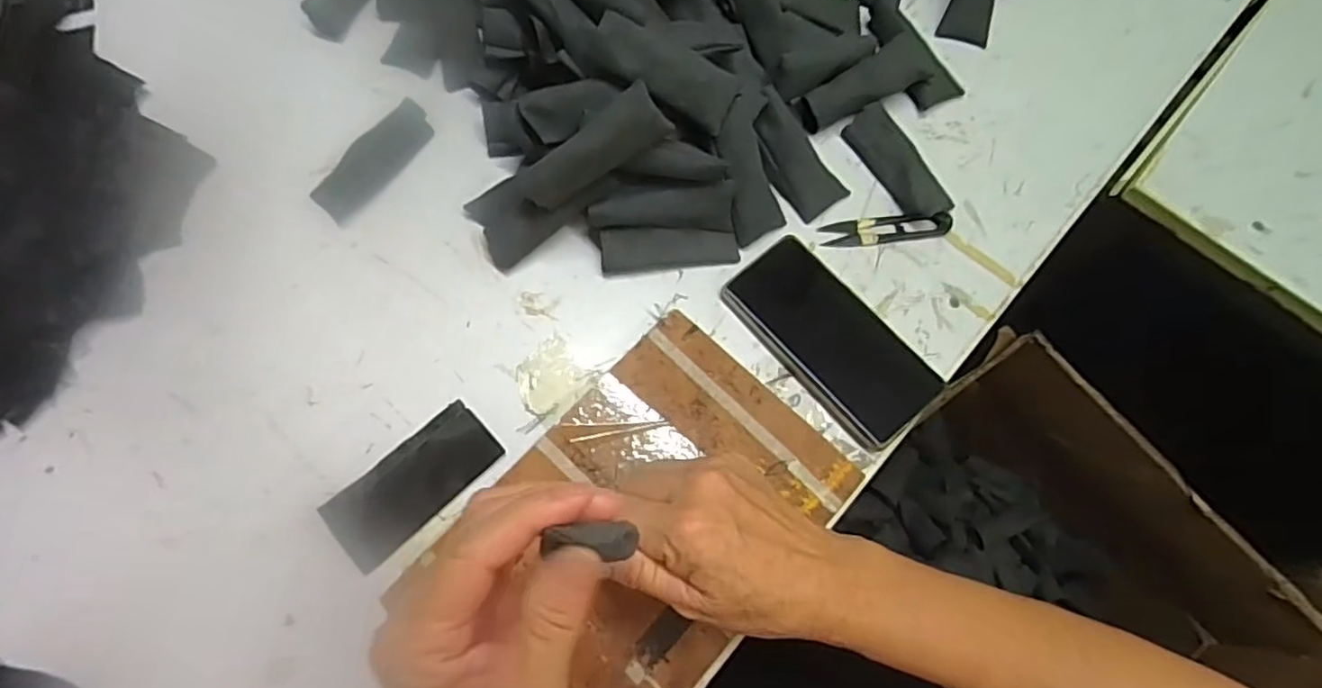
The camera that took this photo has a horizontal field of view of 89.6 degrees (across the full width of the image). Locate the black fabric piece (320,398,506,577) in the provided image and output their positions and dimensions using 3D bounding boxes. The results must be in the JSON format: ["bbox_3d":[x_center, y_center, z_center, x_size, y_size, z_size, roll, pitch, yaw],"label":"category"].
[{"bbox_3d":[-0.164,0.092,0.444,0.112,0.006,0.054,-41,76,-14],"label":"black fabric piece"}]

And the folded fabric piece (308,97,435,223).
[{"bbox_3d":[-0.220,-0.141,0.516,0.037,0.020,0.105,42,89,14],"label":"folded fabric piece"}]

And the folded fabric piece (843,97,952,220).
[{"bbox_3d":[0.187,-0.143,0.520,0.037,0.025,0.105,-27,73,-10],"label":"folded fabric piece"}]

